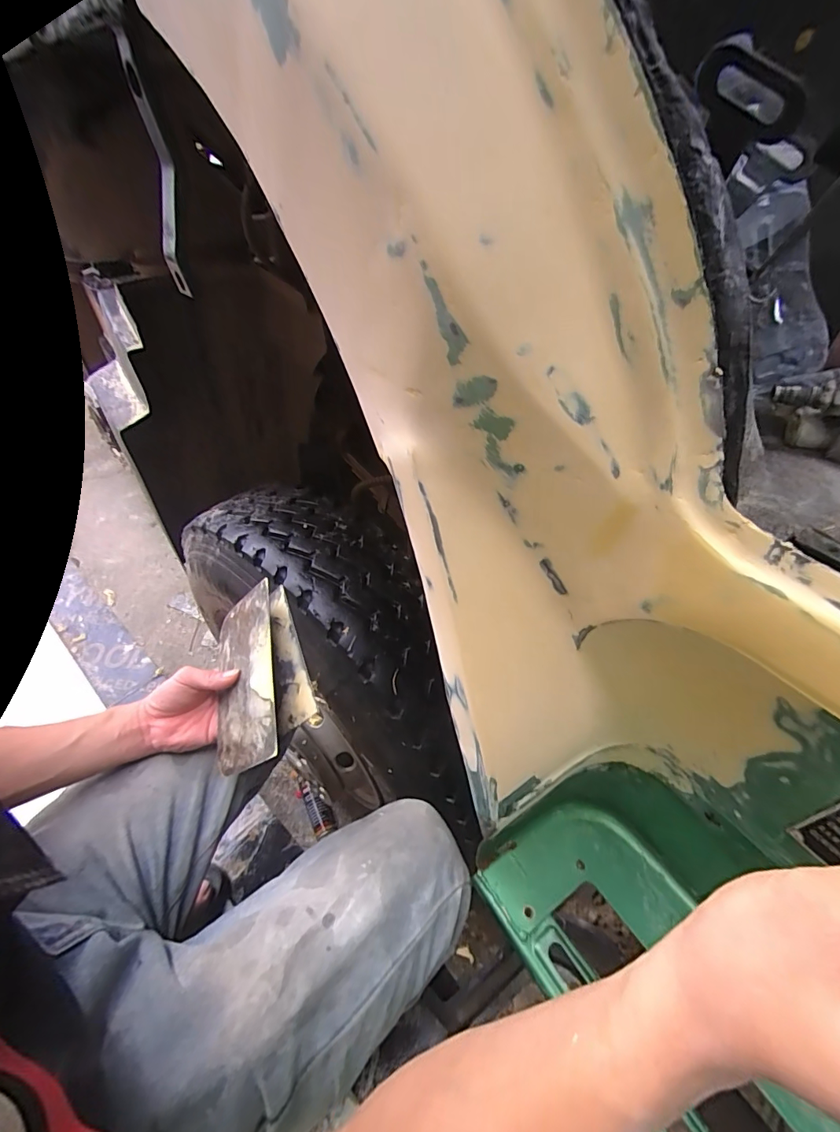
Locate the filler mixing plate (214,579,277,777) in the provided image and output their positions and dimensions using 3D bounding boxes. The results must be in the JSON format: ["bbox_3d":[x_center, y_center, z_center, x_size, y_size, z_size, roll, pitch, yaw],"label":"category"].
[{"bbox_3d":[-0.192,0.121,0.471,0.010,0.101,0.181,21,46,-47],"label":"filler mixing plate"}]

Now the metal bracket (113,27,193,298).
[{"bbox_3d":[-0.231,-0.340,0.389,0.026,0.169,0.021,-17,46,-20],"label":"metal bracket"}]

